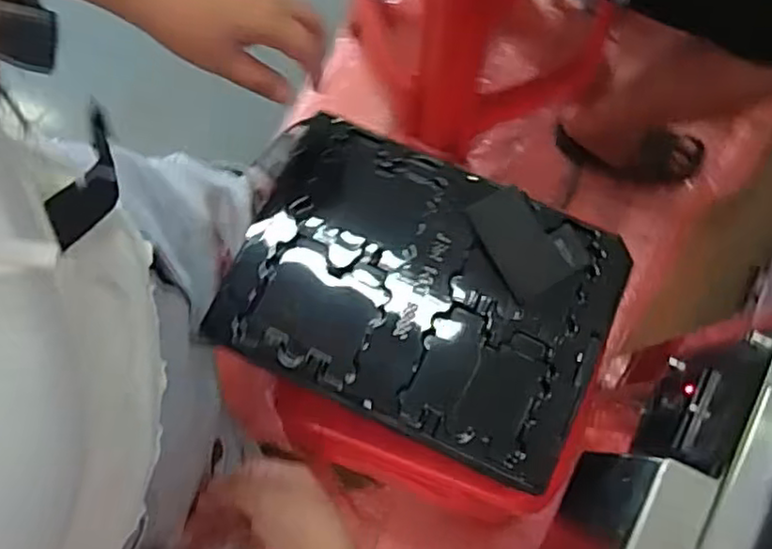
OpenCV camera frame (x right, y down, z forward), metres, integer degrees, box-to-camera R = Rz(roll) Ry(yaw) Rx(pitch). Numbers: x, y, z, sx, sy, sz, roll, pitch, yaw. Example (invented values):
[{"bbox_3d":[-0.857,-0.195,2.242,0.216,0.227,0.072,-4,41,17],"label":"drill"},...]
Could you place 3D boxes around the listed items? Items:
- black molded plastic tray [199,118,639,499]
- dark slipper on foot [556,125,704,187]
[{"bbox_3d":[0.028,0.014,0.534,0.298,0.014,0.214,24,79,7],"label":"black molded plastic tray"},{"bbox_3d":[0.441,-0.227,1.203,0.260,0.071,0.095,9,77,17],"label":"dark slipper on foot"}]

